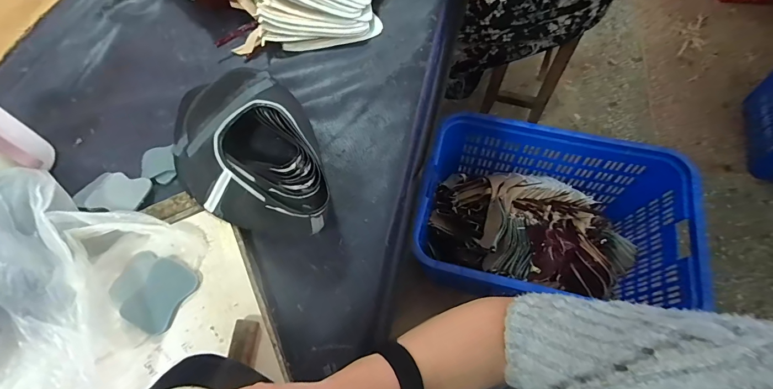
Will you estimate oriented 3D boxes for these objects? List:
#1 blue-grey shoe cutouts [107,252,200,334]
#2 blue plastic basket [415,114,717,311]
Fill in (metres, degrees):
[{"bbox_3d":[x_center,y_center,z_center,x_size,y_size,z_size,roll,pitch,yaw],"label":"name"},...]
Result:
[{"bbox_3d":[-0.272,0.109,0.425,0.089,0.009,0.077,22,68,11],"label":"blue-grey shoe cutouts"},{"bbox_3d":[0.426,0.065,1.015,0.629,0.303,0.472,8,64,7],"label":"blue plastic basket"}]

